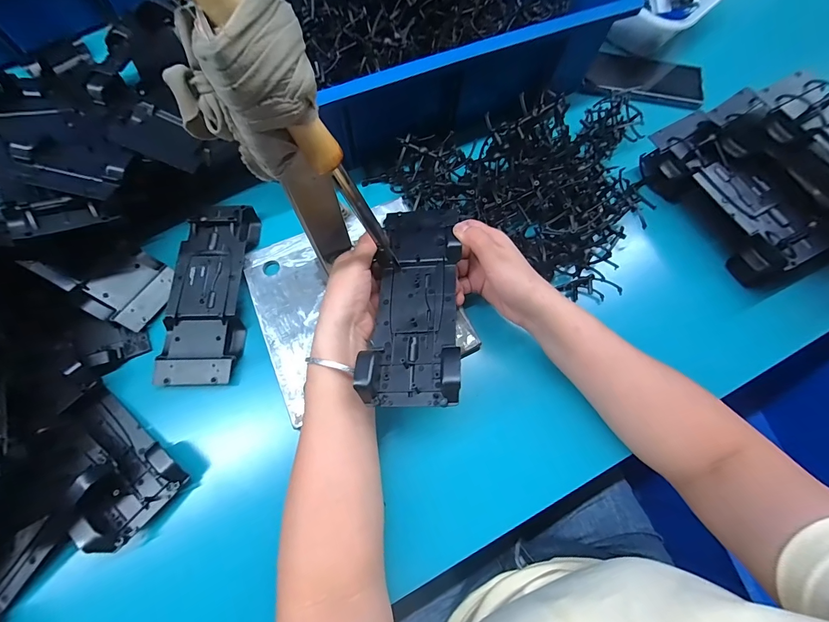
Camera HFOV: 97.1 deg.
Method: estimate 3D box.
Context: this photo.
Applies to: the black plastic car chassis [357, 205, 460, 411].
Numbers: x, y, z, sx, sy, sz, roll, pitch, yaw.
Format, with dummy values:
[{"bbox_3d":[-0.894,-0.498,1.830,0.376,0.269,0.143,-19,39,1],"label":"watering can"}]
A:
[{"bbox_3d":[0.001,-0.018,0.309,0.070,0.035,0.189,5,60,-1],"label":"black plastic car chassis"}]

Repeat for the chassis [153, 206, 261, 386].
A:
[{"bbox_3d":[-0.211,-0.023,0.374,0.072,0.022,0.191,0,71,-2],"label":"chassis"}]

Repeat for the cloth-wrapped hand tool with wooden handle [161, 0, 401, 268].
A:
[{"bbox_3d":[-0.069,-0.099,0.236,0.059,0.208,0.060,-10,58,17],"label":"cloth-wrapped hand tool with wooden handle"}]

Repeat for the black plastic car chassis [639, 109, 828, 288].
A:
[{"bbox_3d":[0.338,-0.127,0.400,0.070,0.069,0.196,-29,74,-12],"label":"black plastic car chassis"}]

